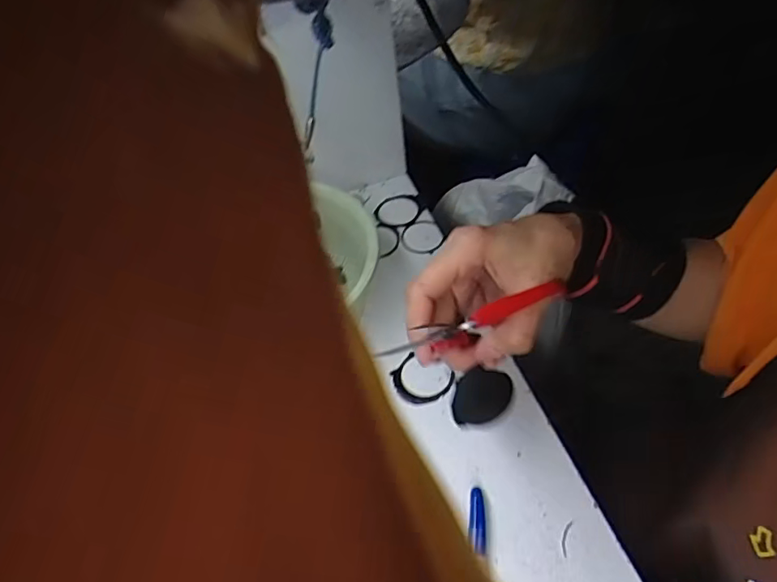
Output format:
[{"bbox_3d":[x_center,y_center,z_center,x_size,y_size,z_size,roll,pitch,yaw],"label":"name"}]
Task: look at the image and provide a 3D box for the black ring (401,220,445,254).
[{"bbox_3d":[0.034,-0.054,0.530,0.043,0.004,0.046,-4,51,5],"label":"black ring"}]

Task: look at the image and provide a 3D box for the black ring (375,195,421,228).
[{"bbox_3d":[0.009,-0.084,0.559,0.049,0.008,0.048,-8,48,5],"label":"black ring"}]

